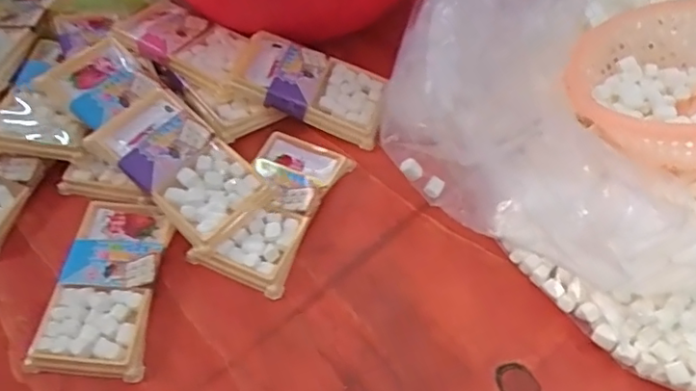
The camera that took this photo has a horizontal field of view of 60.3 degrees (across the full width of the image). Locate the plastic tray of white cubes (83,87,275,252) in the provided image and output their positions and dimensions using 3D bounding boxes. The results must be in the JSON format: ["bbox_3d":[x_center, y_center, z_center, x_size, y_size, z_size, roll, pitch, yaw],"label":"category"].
[{"bbox_3d":[-0.129,-0.022,0.462,0.129,0.017,0.071,41,72,8],"label":"plastic tray of white cubes"}]

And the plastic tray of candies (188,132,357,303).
[{"bbox_3d":[-0.057,0.007,0.472,0.070,0.022,0.135,21,59,16],"label":"plastic tray of candies"}]

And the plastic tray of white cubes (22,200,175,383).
[{"bbox_3d":[-0.175,0.063,0.435,0.073,0.022,0.130,1,56,3],"label":"plastic tray of white cubes"}]

